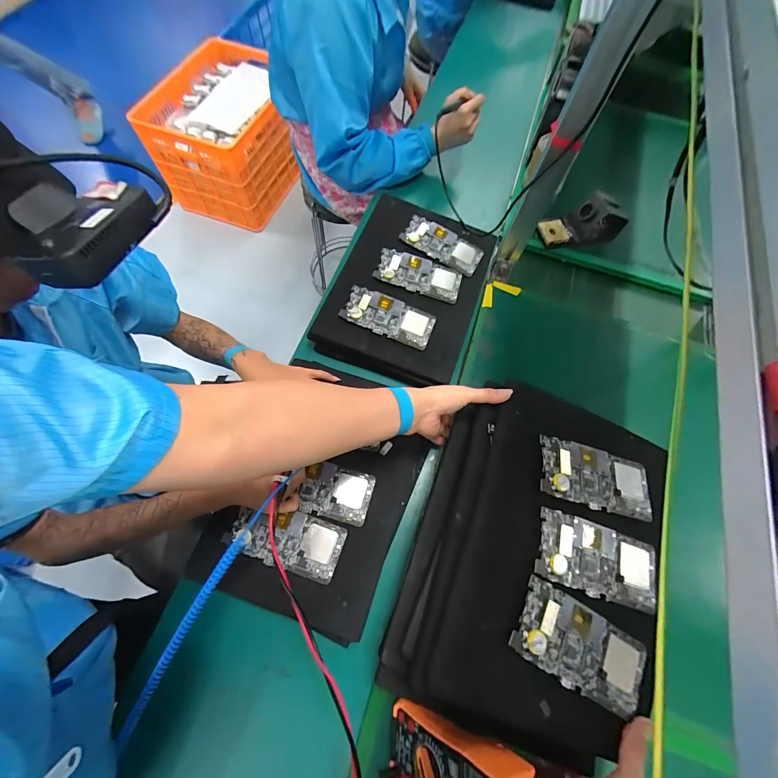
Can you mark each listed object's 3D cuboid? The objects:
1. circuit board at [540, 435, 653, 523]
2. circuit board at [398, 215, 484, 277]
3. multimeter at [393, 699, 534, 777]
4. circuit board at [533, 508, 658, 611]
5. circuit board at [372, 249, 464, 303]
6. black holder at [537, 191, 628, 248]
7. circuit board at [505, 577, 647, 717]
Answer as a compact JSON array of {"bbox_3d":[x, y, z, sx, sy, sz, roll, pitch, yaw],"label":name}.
[{"bbox_3d":[0.257,0.111,0.414,0.152,0.004,0.073,16,67,-8],"label":"circuit board"},{"bbox_3d":[0.105,-0.282,0.651,0.153,0.020,0.077,31,70,9],"label":"circuit board"},{"bbox_3d":[0.061,0.382,0.336,0.045,0.179,0.076,4,63,-41],"label":"multimeter"},{"bbox_3d":[0.236,0.193,0.378,0.152,0.005,0.073,22,69,-7],"label":"circuit board"},{"bbox_3d":[0.056,-0.214,0.628,0.156,0.020,0.074,17,69,4],"label":"circuit board"},{"bbox_3d":[0.393,-0.342,0.685,0.154,0.098,0.070,1,69,-3],"label":"black holder"},{"bbox_3d":[0.200,0.268,0.347,0.156,0.006,0.072,34,70,-4],"label":"circuit board"}]

